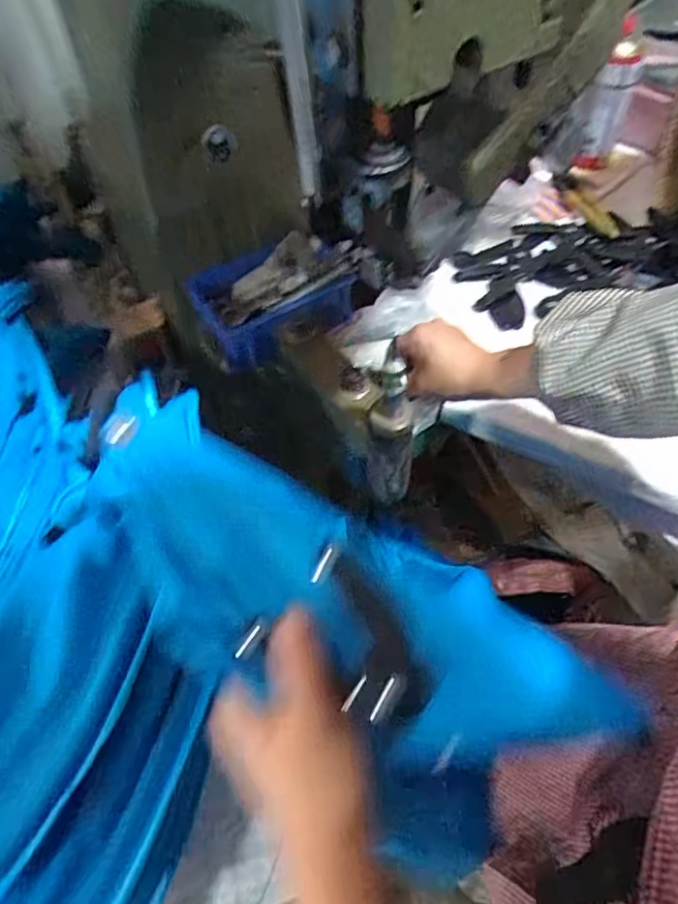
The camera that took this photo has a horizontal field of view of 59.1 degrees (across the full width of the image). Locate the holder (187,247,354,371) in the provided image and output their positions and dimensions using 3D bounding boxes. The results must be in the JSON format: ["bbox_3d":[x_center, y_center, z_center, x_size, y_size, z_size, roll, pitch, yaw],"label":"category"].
[{"bbox_3d":[-0.065,-0.152,0.586,0.145,0.068,0.093,-27,57,-15],"label":"holder"}]

